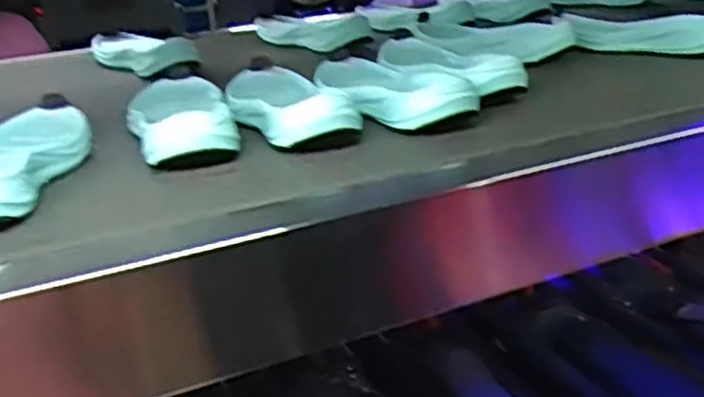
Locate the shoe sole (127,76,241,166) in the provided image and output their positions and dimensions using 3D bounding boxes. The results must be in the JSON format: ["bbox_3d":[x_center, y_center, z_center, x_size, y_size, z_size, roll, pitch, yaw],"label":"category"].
[{"bbox_3d":[-0.156,-0.078,0.653,0.084,0.034,0.201,-9,21,-13],"label":"shoe sole"}]

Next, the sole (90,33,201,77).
[{"bbox_3d":[-0.270,-0.187,0.930,0.088,0.035,0.193,-16,24,-30],"label":"sole"}]

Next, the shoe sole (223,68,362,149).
[{"bbox_3d":[-0.066,-0.093,0.676,0.090,0.033,0.200,-10,21,-15],"label":"shoe sole"}]

